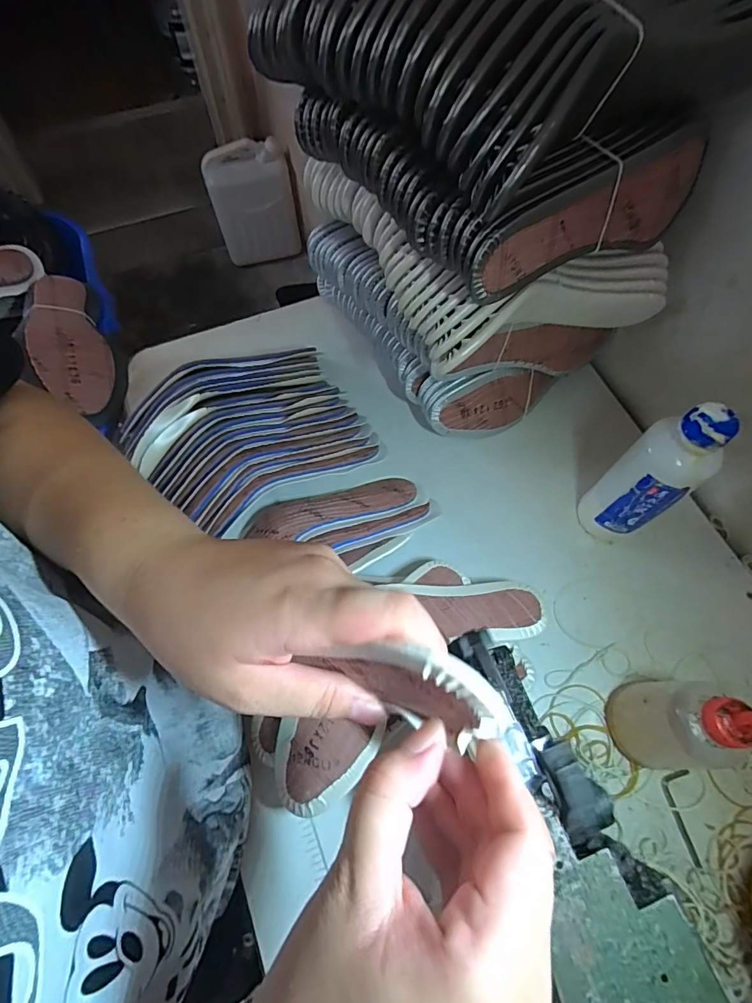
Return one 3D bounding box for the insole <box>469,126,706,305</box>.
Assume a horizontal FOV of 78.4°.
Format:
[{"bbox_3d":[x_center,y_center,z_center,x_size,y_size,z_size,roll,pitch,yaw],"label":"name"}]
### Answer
[{"bbox_3d":[0.133,-0.178,0.296,0.159,0.069,0.017,-23,69,-12],"label":"insole"}]

